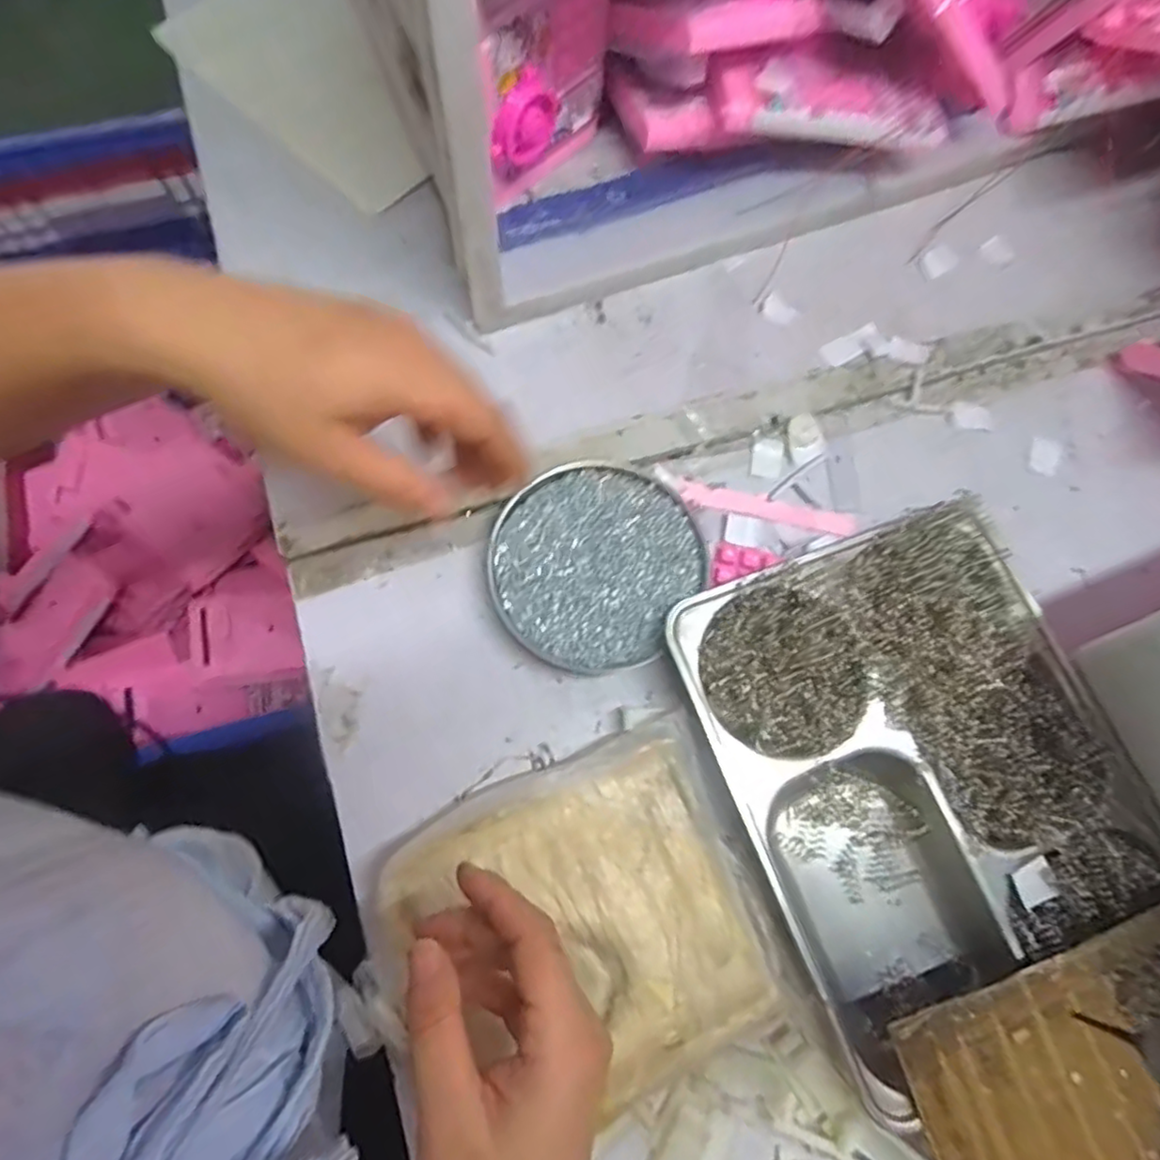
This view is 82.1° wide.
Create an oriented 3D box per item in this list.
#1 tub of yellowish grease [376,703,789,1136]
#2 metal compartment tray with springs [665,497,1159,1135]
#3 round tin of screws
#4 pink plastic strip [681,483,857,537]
[{"bbox_3d":[-0.010,0.186,0.355,0.195,0.030,0.159,-22,75,-9],"label":"tub of yellowish grease"},{"bbox_3d":[0.194,0.108,0.379,0.216,0.057,0.270,-20,74,-8],"label":"metal compartment tray with springs"},{"bbox_3d":[0.009,-0.009,0.429,0.126,0.023,0.134,1,73,-2],"label":"round tin of screws"},{"bbox_3d":[0.128,-0.048,0.456,0.117,0.005,0.019,11,73,1],"label":"pink plastic strip"}]

